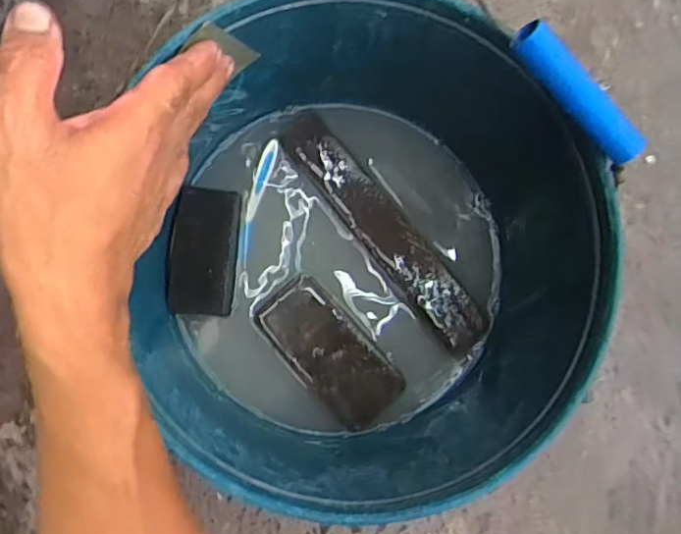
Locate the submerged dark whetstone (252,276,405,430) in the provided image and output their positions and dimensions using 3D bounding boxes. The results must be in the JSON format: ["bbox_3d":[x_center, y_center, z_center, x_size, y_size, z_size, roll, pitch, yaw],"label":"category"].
[{"bbox_3d":[-0.008,0.068,0.474,0.063,0.023,0.124,-44,88,-6],"label":"submerged dark whetstone"}]

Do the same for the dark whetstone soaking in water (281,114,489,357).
[{"bbox_3d":[0.035,-0.028,0.470,0.043,0.018,0.228,-41,88,-6],"label":"dark whetstone soaking in water"}]

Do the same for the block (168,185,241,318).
[{"bbox_3d":[-0.107,-0.011,0.459,0.052,0.019,0.097,4,85,-3],"label":"block"}]

